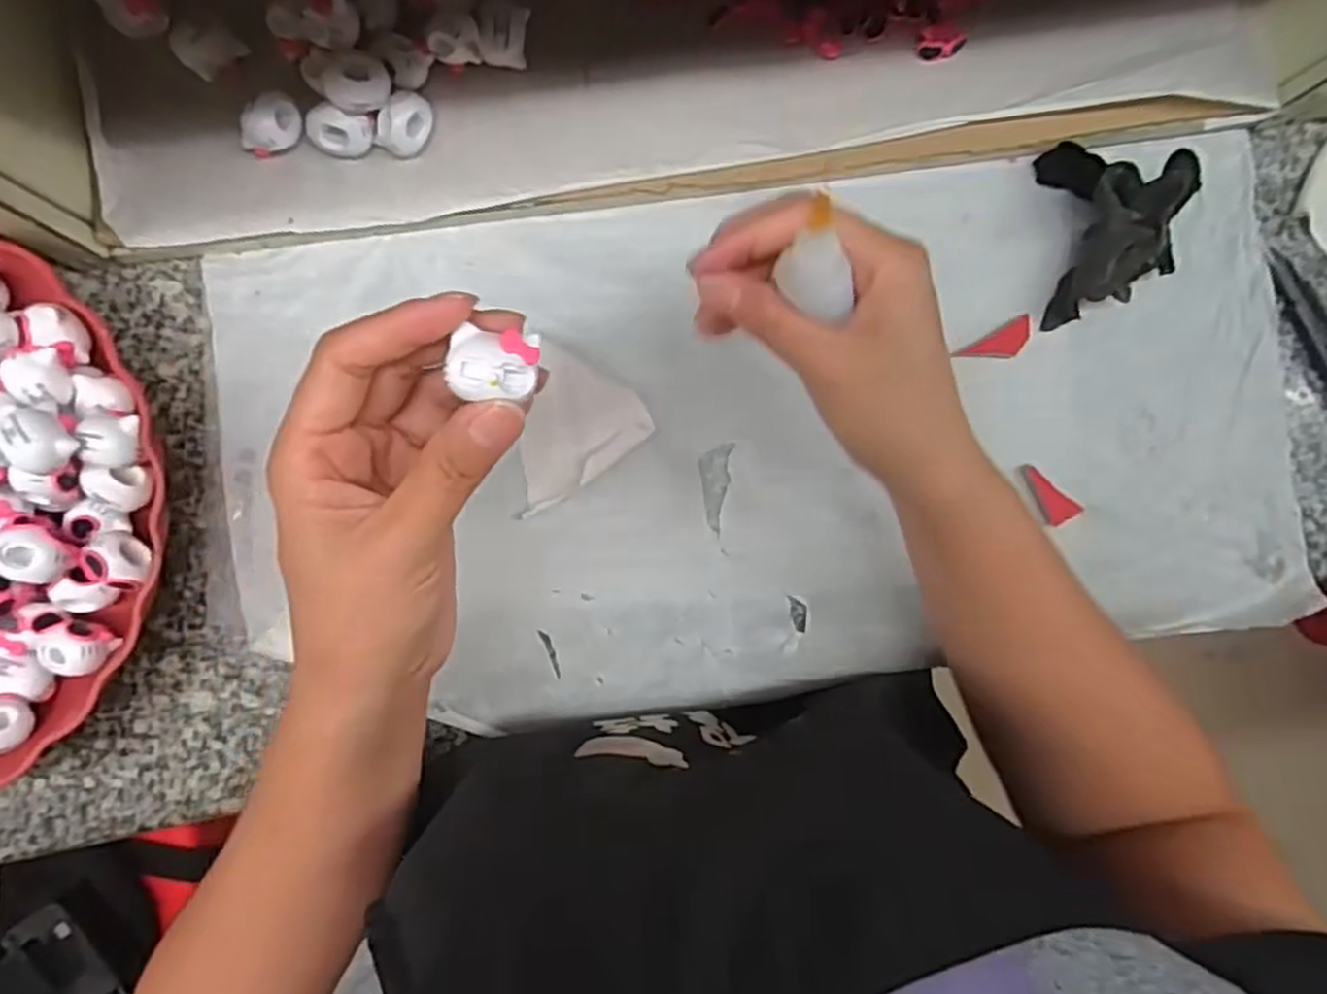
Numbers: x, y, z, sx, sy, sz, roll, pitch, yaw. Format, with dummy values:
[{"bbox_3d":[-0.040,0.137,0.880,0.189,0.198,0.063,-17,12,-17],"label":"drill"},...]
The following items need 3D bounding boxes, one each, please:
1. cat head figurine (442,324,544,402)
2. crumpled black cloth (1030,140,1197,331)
[{"bbox_3d":[-0.047,-0.037,0.214,0.024,0.008,0.019,1,91,-5],"label":"cat head figurine"},{"bbox_3d":[0.212,-0.126,0.359,0.056,0.030,0.079,-5,91,-5],"label":"crumpled black cloth"}]

